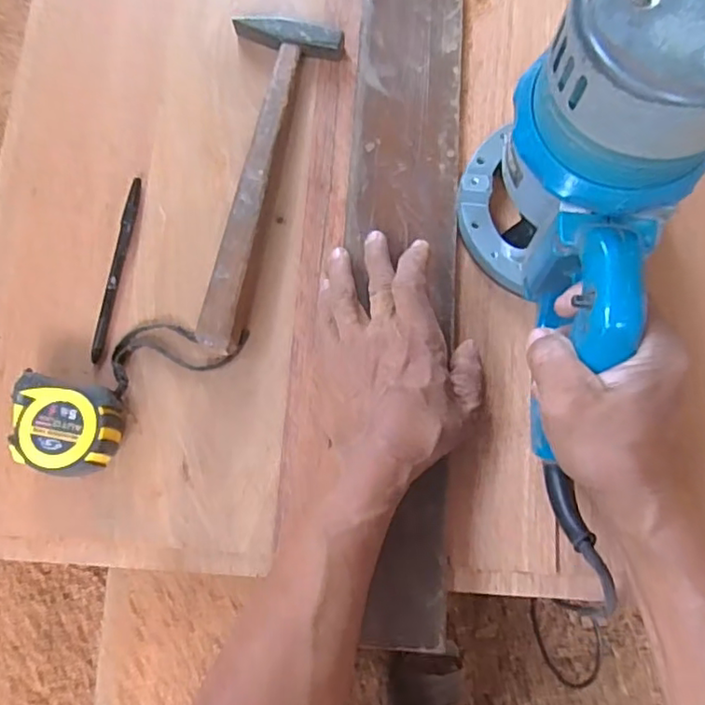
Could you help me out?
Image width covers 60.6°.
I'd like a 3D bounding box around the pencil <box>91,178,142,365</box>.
[{"bbox_3d":[-0.186,-0.066,0.474,0.012,0.004,0.149,9,79,2],"label":"pencil"}]

